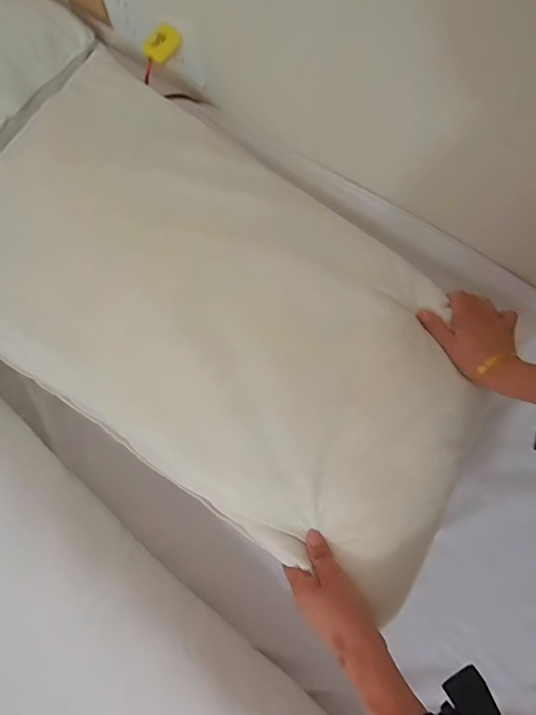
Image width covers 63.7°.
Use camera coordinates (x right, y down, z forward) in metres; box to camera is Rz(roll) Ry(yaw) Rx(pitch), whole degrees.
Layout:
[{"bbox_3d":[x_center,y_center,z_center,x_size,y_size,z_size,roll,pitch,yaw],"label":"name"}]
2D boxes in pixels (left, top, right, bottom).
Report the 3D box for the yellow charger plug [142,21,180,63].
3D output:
[{"bbox_3d":[-0.140,-0.413,0.570,0.033,0.018,0.051,29,74,4],"label":"yellow charger plug"}]

